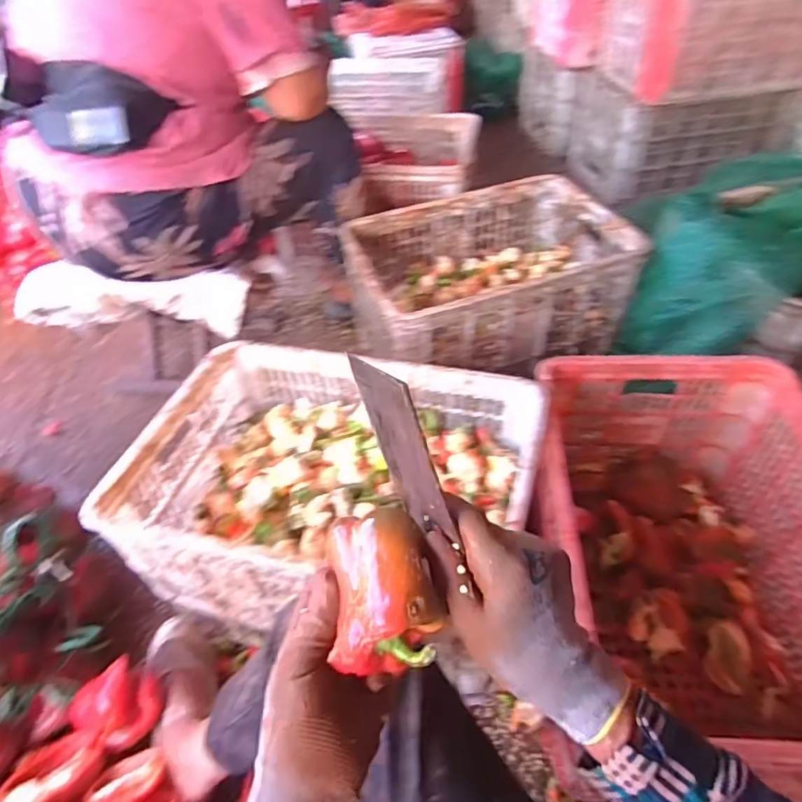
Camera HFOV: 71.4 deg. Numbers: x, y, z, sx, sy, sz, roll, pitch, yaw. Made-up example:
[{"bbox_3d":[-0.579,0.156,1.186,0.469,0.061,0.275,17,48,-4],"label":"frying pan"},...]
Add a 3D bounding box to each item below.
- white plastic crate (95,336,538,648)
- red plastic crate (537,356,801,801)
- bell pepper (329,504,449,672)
[{"bbox_3d":[-0.089,0.123,0.803,0.525,0.200,0.355,9,48,11],"label":"white plastic crate"},{"bbox_3d":[0.376,0.198,0.768,0.371,0.290,0.560,-2,46,2],"label":"red plastic crate"},{"bbox_3d":[-0.010,0.118,0.353,0.065,0.060,0.091,-8,47,-4],"label":"bell pepper"}]

